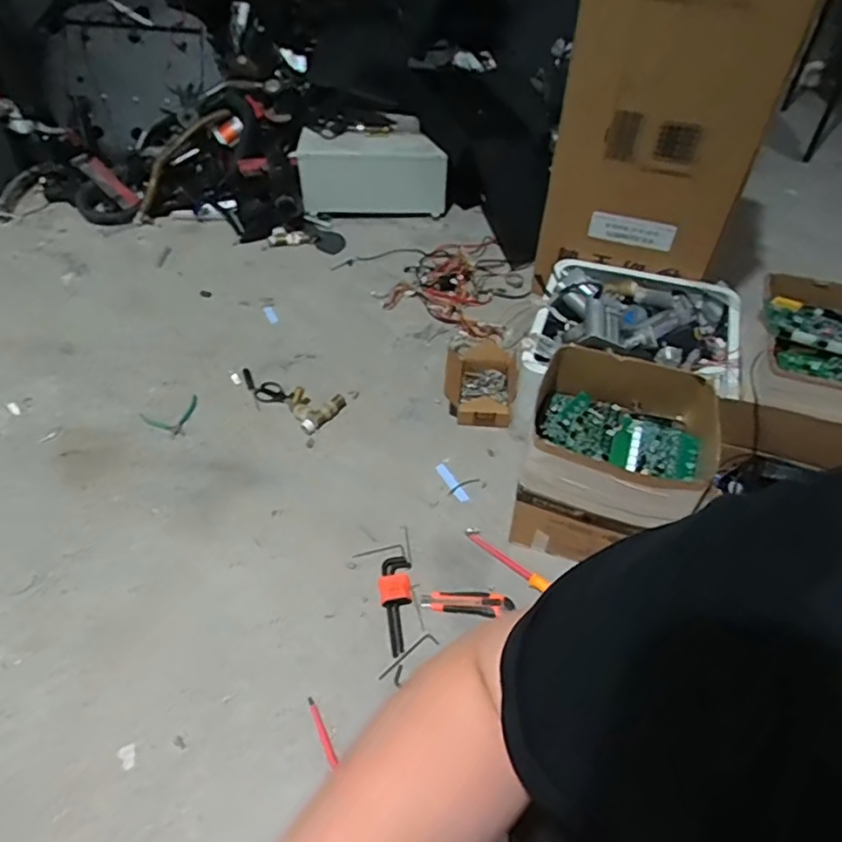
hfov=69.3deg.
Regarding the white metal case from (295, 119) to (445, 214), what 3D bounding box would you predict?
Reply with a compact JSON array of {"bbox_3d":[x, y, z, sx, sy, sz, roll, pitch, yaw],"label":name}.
[{"bbox_3d":[-0.139,-0.707,1.759,0.427,0.225,0.121,6,48,5],"label":"white metal case"}]

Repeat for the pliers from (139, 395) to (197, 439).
[{"bbox_3d":[-0.550,-0.001,1.345,0.123,0.013,0.102,-18,51,-17],"label":"pliers"}]

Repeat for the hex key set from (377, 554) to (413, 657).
[{"bbox_3d":[-0.046,0.315,1.061,0.056,0.017,0.176,0,48,-2],"label":"hex key set"}]

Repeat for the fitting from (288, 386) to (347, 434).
[{"bbox_3d":[-0.240,-0.035,1.355,0.103,0.028,0.120,31,54,23],"label":"fitting"}]

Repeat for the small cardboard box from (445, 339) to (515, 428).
[{"bbox_3d":[0.132,-0.086,1.367,0.148,0.071,0.229,5,48,3],"label":"small cardboard box"}]

